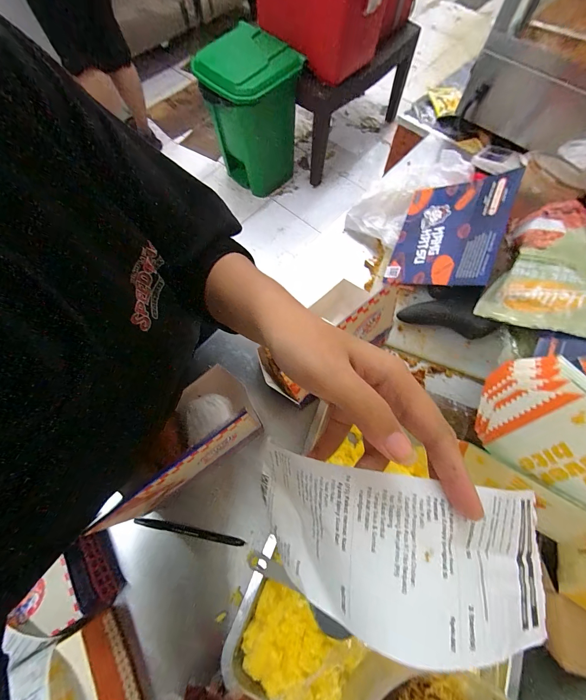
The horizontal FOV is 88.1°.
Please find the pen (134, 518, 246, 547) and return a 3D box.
[{"bbox_3d":[-0.137,0.241,0.401,0.146,0.008,0.010,9,71,5],"label":"pen"}]

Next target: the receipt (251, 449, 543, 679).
[{"bbox_3d":[0.059,0.112,0.173,0.169,0.062,0.077,9,71,5],"label":"receipt"}]

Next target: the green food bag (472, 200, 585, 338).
[{"bbox_3d":[0.358,-0.122,0.422,0.126,0.031,0.199,20,76,27],"label":"green food bag"}]

